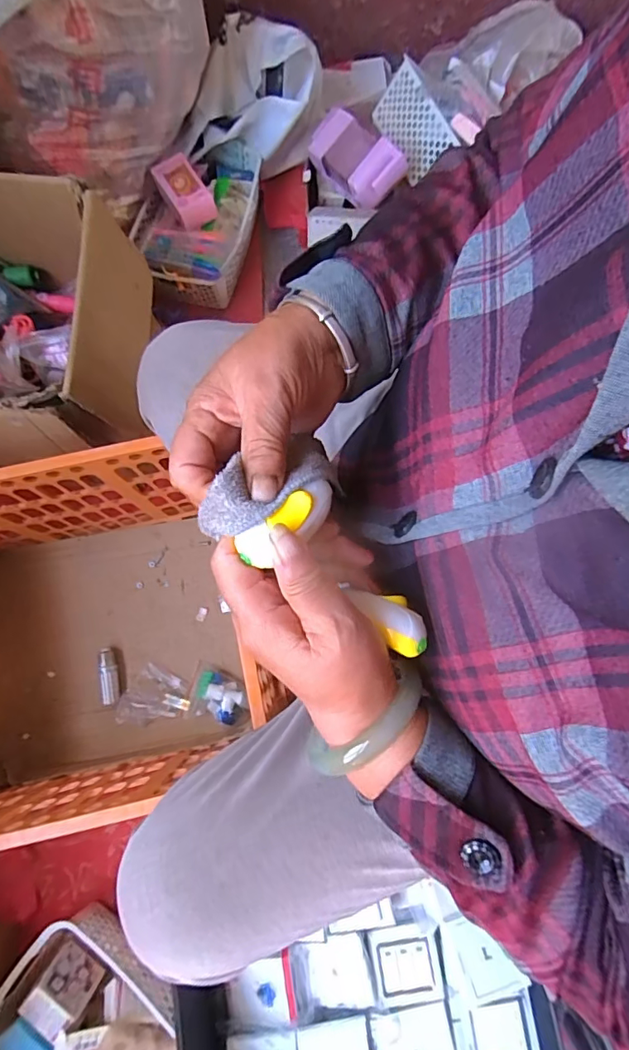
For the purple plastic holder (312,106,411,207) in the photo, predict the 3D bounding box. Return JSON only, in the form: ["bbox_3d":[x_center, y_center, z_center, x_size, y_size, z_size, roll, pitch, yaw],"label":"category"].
[{"bbox_3d":[0.063,-0.608,0.837,0.082,0.102,0.197,-33,63,-6],"label":"purple plastic holder"}]

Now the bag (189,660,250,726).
[{"bbox_3d":[-0.144,0.258,0.758,0.095,0.039,0.073,12,78,4],"label":"bag"}]

